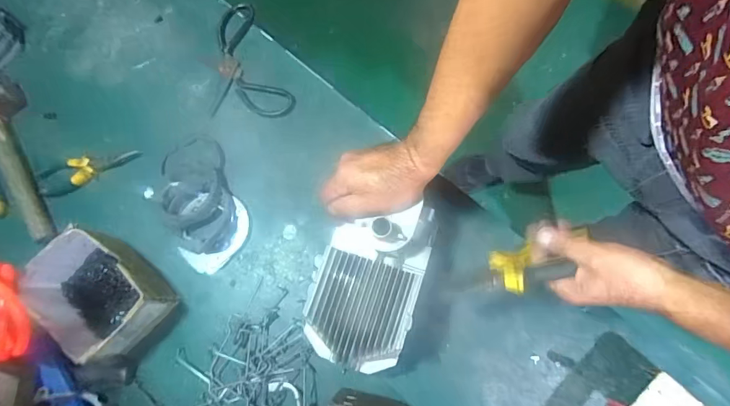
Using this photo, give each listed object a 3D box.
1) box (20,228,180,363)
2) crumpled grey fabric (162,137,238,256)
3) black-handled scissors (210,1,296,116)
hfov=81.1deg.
[{"bbox_3d":[-0.355,0.122,0.571,0.145,0.093,0.125,43,82,11],"label":"box"},{"bbox_3d":[-0.252,-0.017,0.640,0.097,0.026,0.186,-17,75,-3],"label":"crumpled grey fabric"},{"bbox_3d":[-0.205,-0.222,0.689,0.122,0.010,0.216,-23,77,-2],"label":"black-handled scissors"}]

